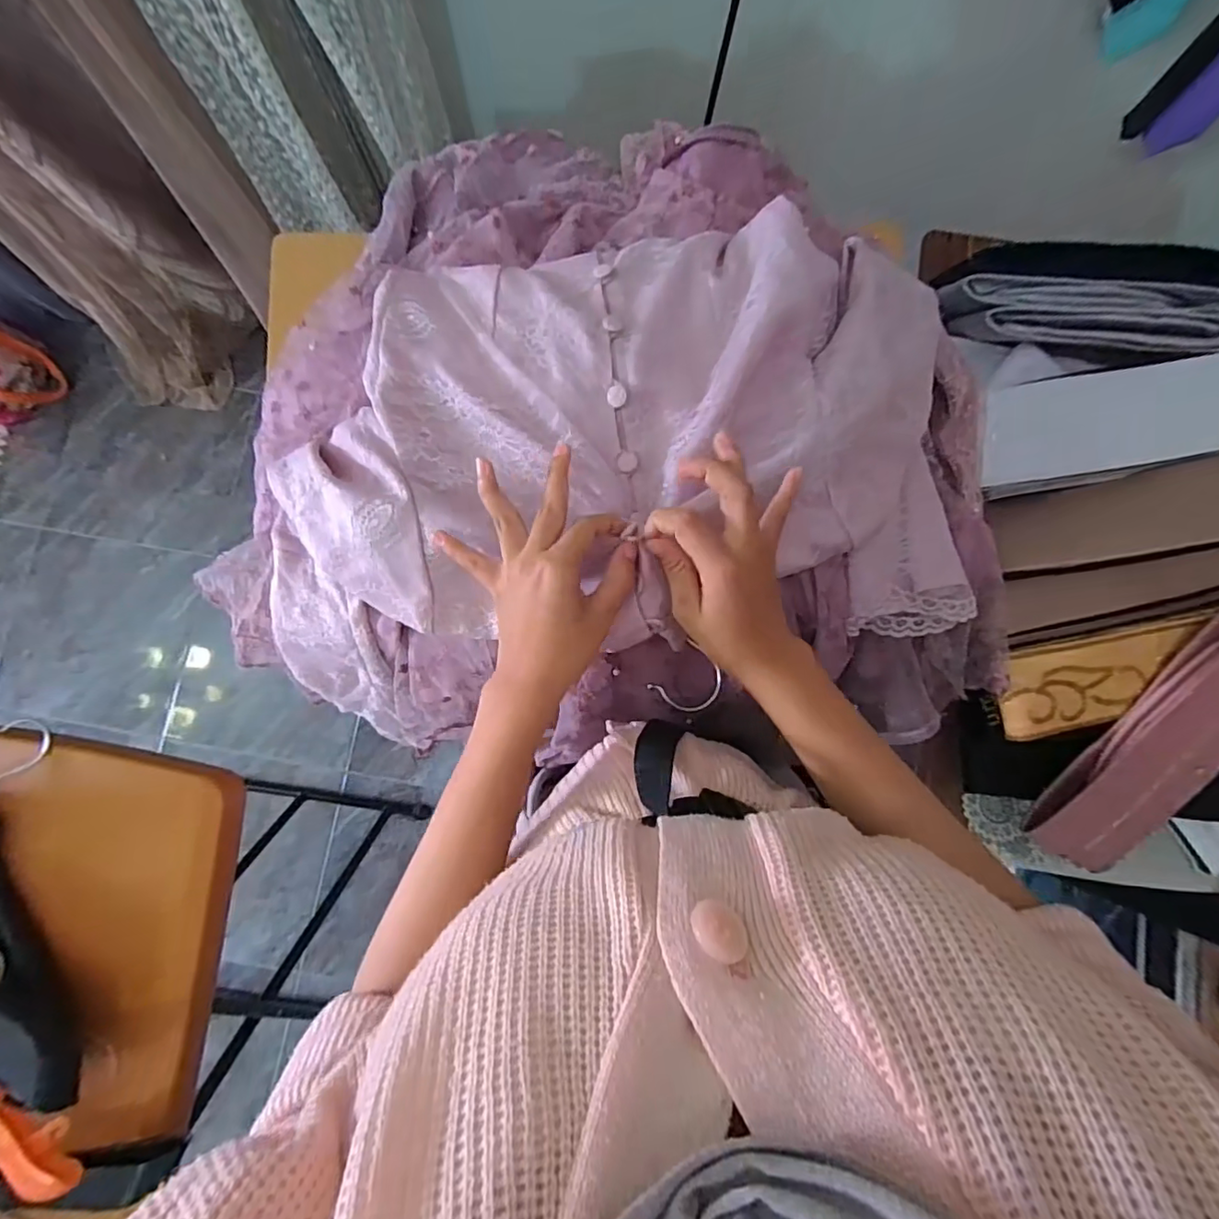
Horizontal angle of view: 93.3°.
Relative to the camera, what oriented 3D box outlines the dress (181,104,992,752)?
[{"bbox_3d":[0.023,-0.145,0.468,0.660,0.177,0.508,10,82,1],"label":"dress"}]

